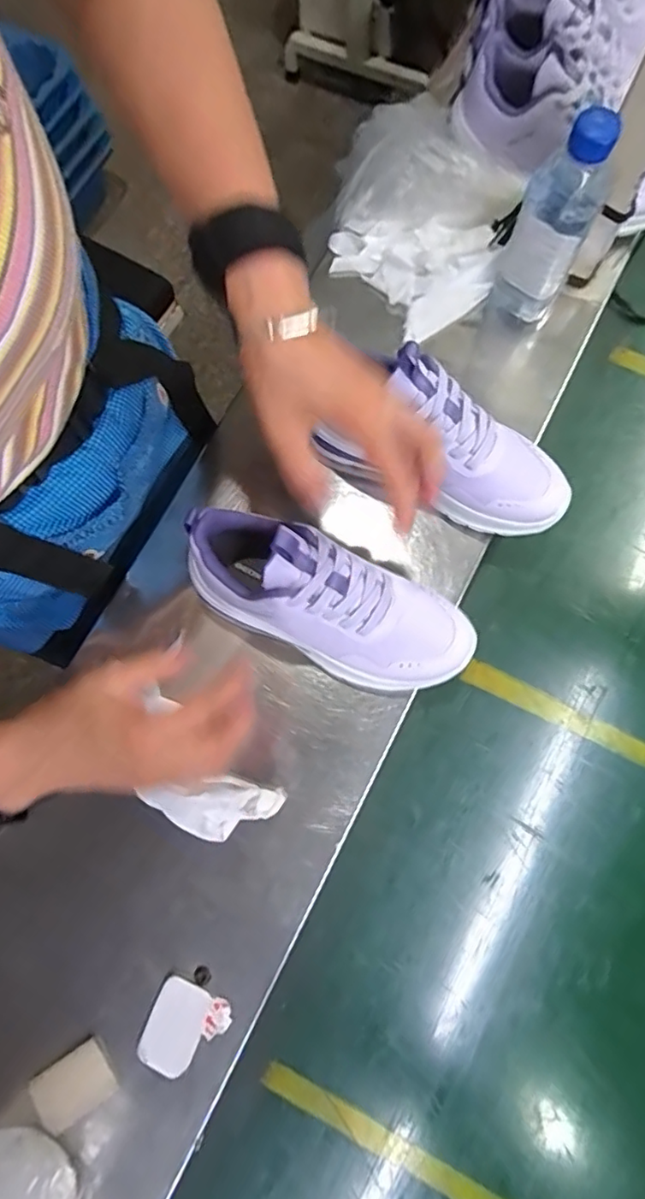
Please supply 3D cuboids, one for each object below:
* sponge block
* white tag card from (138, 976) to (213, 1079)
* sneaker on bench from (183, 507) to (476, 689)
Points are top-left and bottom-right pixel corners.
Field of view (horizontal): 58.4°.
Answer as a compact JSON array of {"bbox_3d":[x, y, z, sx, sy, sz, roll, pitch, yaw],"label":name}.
[{"bbox_3d":[-0.179,0.349,0.413,0.058,0.008,0.040,-36,79,-7],"label":"sponge block"},{"bbox_3d":[-0.108,0.312,0.422,0.039,0.004,0.058,21,78,6],"label":"white tag card"},{"bbox_3d":[0.006,0.000,0.419,0.218,0.107,0.087,20,77,6],"label":"sneaker on bench"}]

